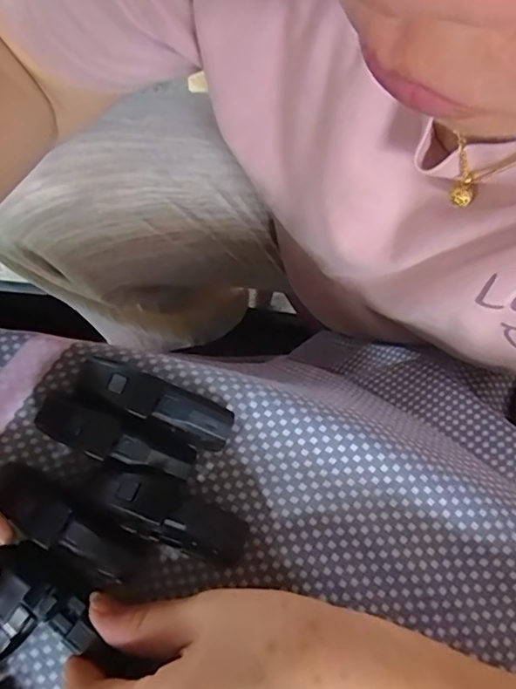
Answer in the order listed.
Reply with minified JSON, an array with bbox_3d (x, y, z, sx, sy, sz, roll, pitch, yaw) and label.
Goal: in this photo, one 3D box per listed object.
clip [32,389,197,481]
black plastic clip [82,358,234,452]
[{"bbox_3d":[-0.061,0.040,0.232,0.068,0.022,0.021,18,77,6],"label":"clip"},{"bbox_3d":[-0.044,0.024,0.235,0.069,0.024,0.019,24,78,8],"label":"black plastic clip"}]

